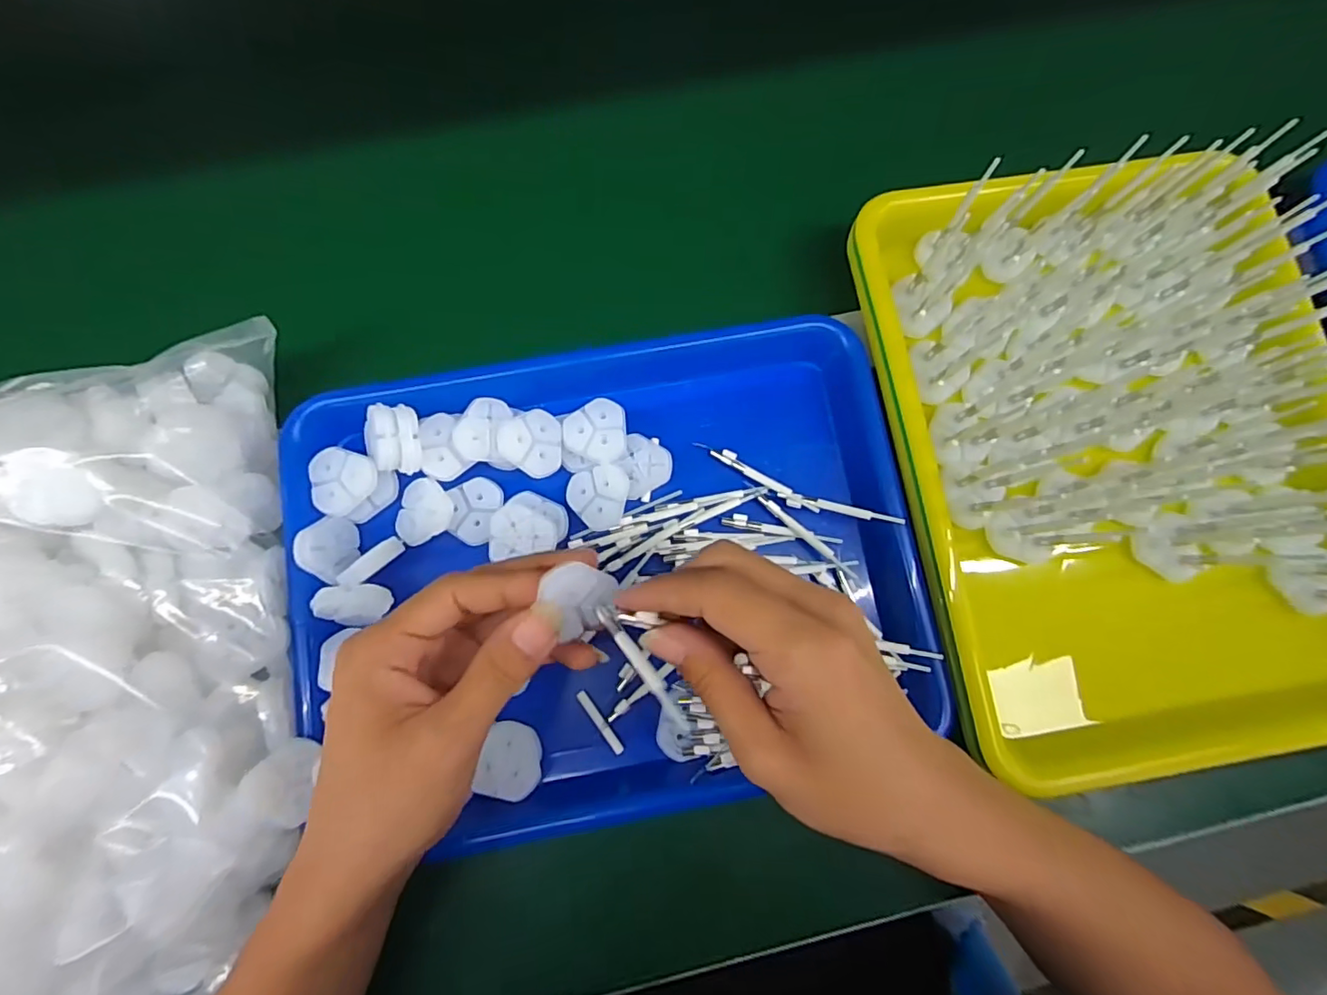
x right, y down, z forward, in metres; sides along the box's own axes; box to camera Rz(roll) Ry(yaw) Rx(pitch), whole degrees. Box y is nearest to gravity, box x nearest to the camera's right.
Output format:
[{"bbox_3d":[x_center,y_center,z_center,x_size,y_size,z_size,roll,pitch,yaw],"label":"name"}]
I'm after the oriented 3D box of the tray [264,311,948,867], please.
[{"bbox_3d":[-0.027,0.042,0.314,0.327,0.034,0.260,-10,80,-3],"label":"tray"}]

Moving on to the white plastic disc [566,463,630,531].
[{"bbox_3d":[-0.036,0.000,0.320,0.034,0.007,0.035,0,91,13],"label":"white plastic disc"}]

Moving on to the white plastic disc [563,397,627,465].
[{"bbox_3d":[-0.039,-0.038,0.323,0.035,0.007,0.036,0,79,-1],"label":"white plastic disc"}]

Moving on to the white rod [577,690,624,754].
[{"bbox_3d":[-0.034,0.122,0.306,0.005,0.004,0.039,-35,82,-7],"label":"white rod"}]

